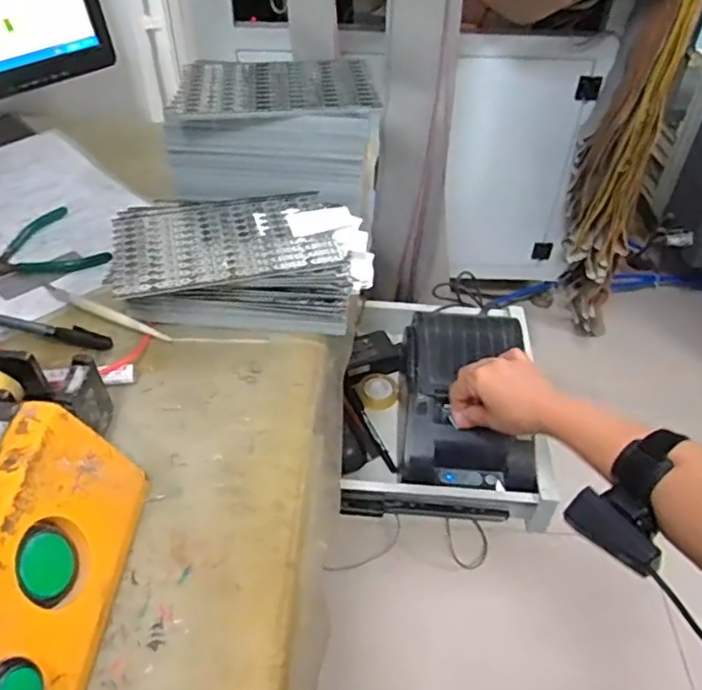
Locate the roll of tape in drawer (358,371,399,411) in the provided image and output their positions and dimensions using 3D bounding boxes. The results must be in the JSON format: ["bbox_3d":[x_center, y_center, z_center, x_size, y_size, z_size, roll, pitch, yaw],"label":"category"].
[{"bbox_3d":[0.034,0.058,0.794,0.049,0.014,0.055,-1,44,-4],"label":"roll of tape in drawer"}]

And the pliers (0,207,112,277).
[{"bbox_3d":[-0.316,-0.089,0.624,0.120,0.013,0.104,-33,55,-31],"label":"pliers"}]

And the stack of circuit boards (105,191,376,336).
[{"bbox_3d":[-0.096,-0.079,0.588,0.231,0.056,0.147,-2,44,-5],"label":"stack of circuit boards"}]

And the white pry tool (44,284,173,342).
[{"bbox_3d":[-0.223,-0.028,0.569,0.144,0.005,0.014,22,47,19],"label":"white pry tool"}]

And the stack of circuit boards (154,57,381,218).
[{"bbox_3d":[-0.077,-0.227,0.663,0.204,0.100,0.134,3,44,0],"label":"stack of circuit boards"}]

